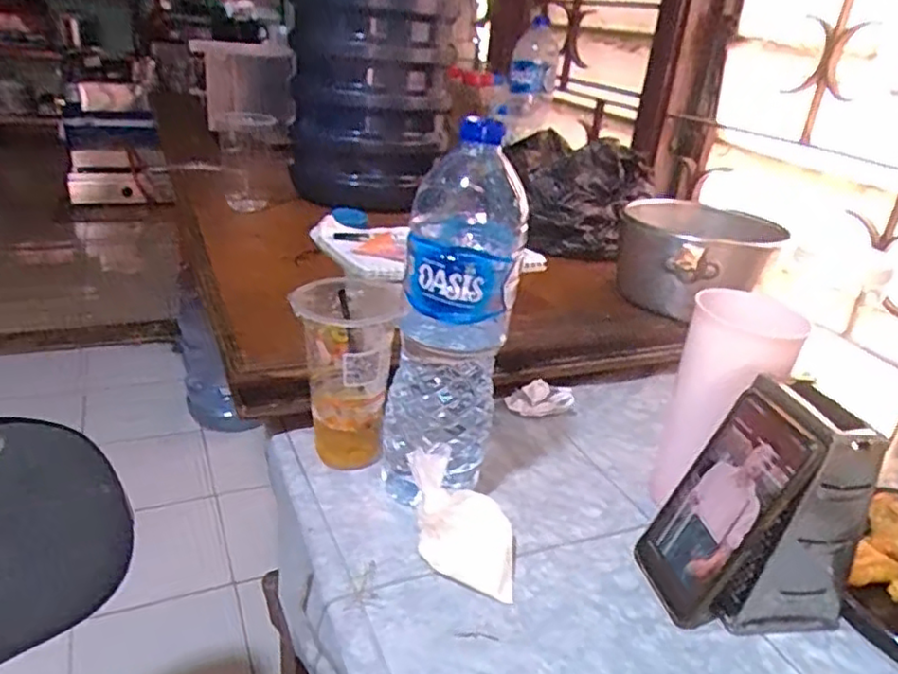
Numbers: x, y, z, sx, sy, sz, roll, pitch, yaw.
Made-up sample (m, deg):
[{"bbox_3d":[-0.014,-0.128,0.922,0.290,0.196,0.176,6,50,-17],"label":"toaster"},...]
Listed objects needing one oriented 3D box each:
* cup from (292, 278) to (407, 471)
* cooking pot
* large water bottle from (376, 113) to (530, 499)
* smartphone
[{"bbox_3d":[-0.093,0.032,0.605,0.084,0.166,0.110,1,26,-11],"label":"cup"},{"bbox_3d":[0.295,-0.097,0.815,0.176,0.099,0.178,5,26,-2],"label":"cooking pot"},{"bbox_3d":[-0.001,0.000,0.517,0.084,0.308,0.075,5,26,-1],"label":"large water bottle"},{"bbox_3d":[0.197,0.124,0.486,0.014,0.169,0.080,18,19,-24],"label":"smartphone"}]

